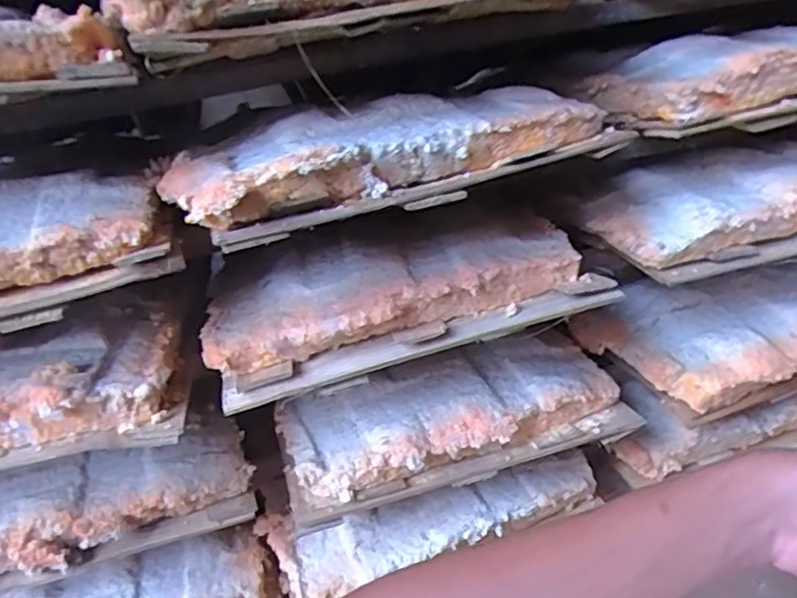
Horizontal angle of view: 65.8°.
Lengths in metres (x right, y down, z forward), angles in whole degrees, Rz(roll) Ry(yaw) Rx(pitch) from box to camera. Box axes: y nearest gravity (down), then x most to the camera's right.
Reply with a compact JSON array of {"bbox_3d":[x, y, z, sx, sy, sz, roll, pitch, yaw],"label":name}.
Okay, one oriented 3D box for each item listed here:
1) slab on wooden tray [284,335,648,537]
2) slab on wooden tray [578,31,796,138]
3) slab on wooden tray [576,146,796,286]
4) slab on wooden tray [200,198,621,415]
[{"bbox_3d":[0.035,0.078,0.409,0.226,0.039,0.093,-15,24,-10],"label":"slab on wooden tray"},{"bbox_3d":[0.235,-0.144,0.383,0.215,0.041,0.096,-13,24,-8],"label":"slab on wooden tray"},{"bbox_3d":[0.239,-0.071,0.417,0.233,0.044,0.110,-13,24,-6],"label":"slab on wooden tray"},{"bbox_3d":[-0.004,-0.011,0.377,0.223,0.051,0.119,-13,24,-7],"label":"slab on wooden tray"}]

